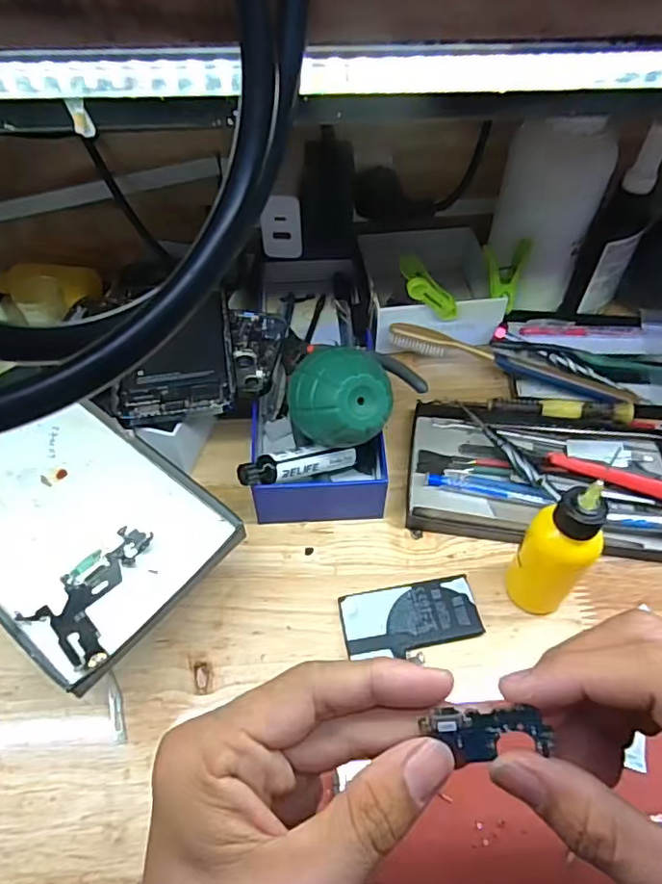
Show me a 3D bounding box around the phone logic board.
[{"bbox_3d":[0.051,0.094,0.187,0.039,0.018,0.004,-4,9,3],"label":"phone logic board"}]

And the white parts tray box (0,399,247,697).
[{"bbox_3d":[-0.148,0.035,0.320,0.183,0.017,0.111,33,60,24],"label":"white parts tray box"}]

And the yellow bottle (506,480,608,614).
[{"bbox_3d":[0.119,0.056,0.303,0.034,0.098,0.029,35,61,25],"label":"yellow bottle"}]

